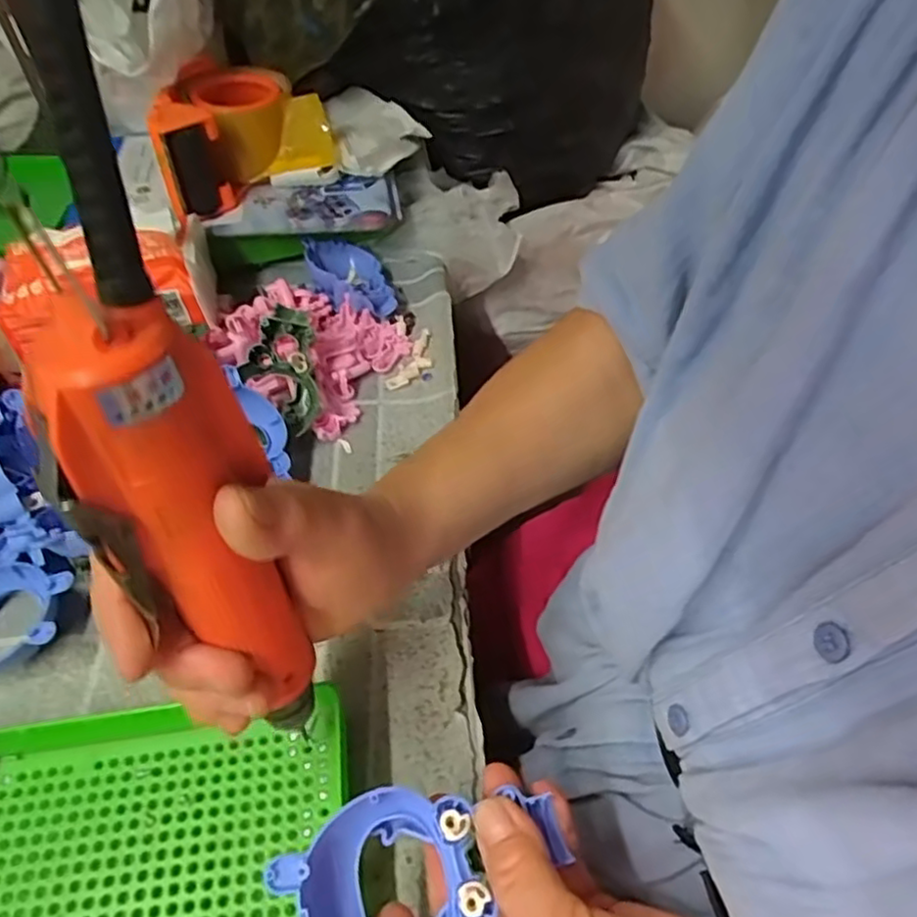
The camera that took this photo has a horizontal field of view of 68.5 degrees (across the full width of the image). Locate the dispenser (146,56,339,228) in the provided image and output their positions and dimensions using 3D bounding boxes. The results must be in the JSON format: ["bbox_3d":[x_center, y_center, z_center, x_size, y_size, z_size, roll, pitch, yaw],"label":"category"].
[{"bbox_3d":[-0.173,-0.250,0.523,0.129,0.084,0.097,-26,56,-19],"label":"dispenser"}]

